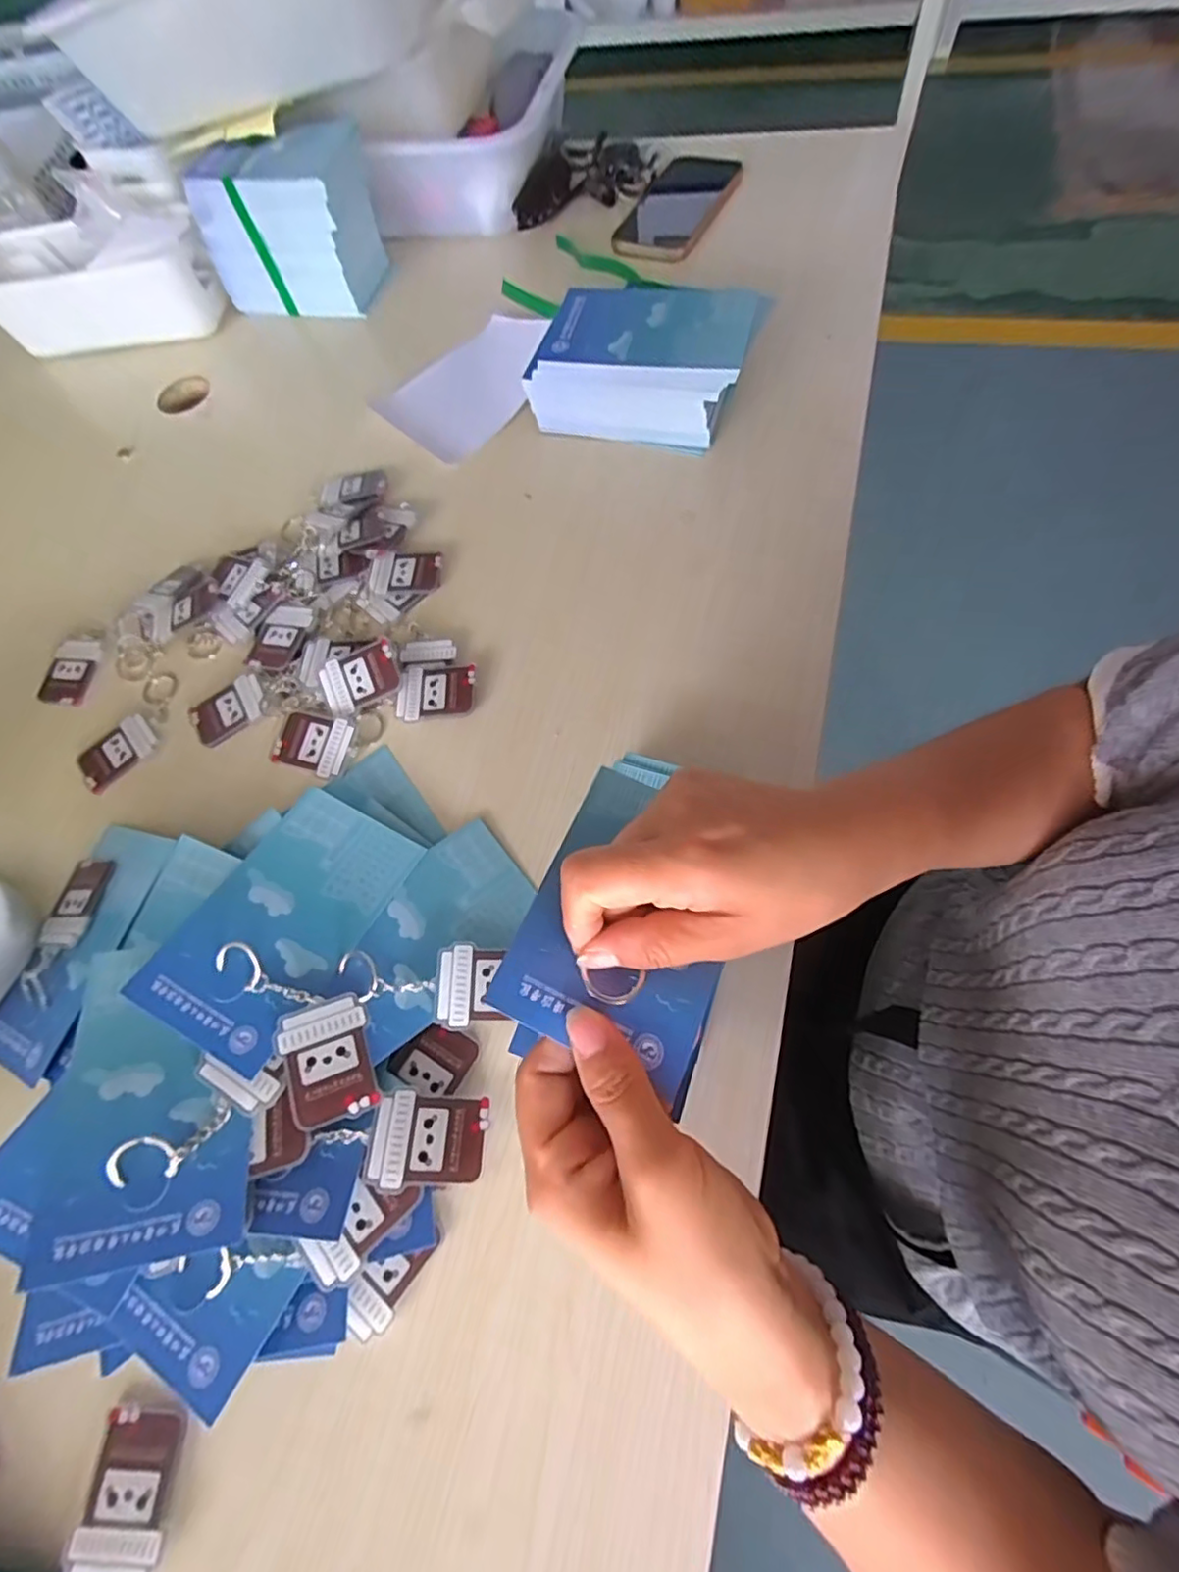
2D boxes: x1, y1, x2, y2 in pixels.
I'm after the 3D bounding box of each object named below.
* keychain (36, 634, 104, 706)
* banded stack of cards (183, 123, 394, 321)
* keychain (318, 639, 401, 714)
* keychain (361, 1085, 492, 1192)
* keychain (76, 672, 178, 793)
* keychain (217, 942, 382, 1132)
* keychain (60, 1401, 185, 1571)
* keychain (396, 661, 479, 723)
[{"bbox_3d":[-0.372,-0.083,0.437,0.039,0.006,0.056,2,67,8],"label":"keychain"},{"bbox_3d":[-0.273,-0.514,0.555,0.146,0.103,0.089,9,69,11],"label":"banded stack of cards"},{"bbox_3d":[-0.146,-0.069,0.387,0.050,0.005,0.037,-17,84,2],"label":"keychain"},{"bbox_3d":[-0.074,0.161,0.276,0.051,0.007,0.038,7,68,2],"label":"keychain"},{"bbox_3d":[-0.307,-0.037,0.410,0.043,0.008,0.088,24,72,16],"label":"keychain"},{"bbox_3d":[-0.135,0.111,0.291,0.044,0.013,0.100,-38,68,-10],"label":"keychain"},{"bbox_3d":[-0.191,0.316,0.238,0.037,0.013,0.107,0,67,7],"label":"keychain"},{"bbox_3d":[-0.096,-0.060,0.384,0.049,0.007,0.039,-1,67,6],"label":"keychain"}]

